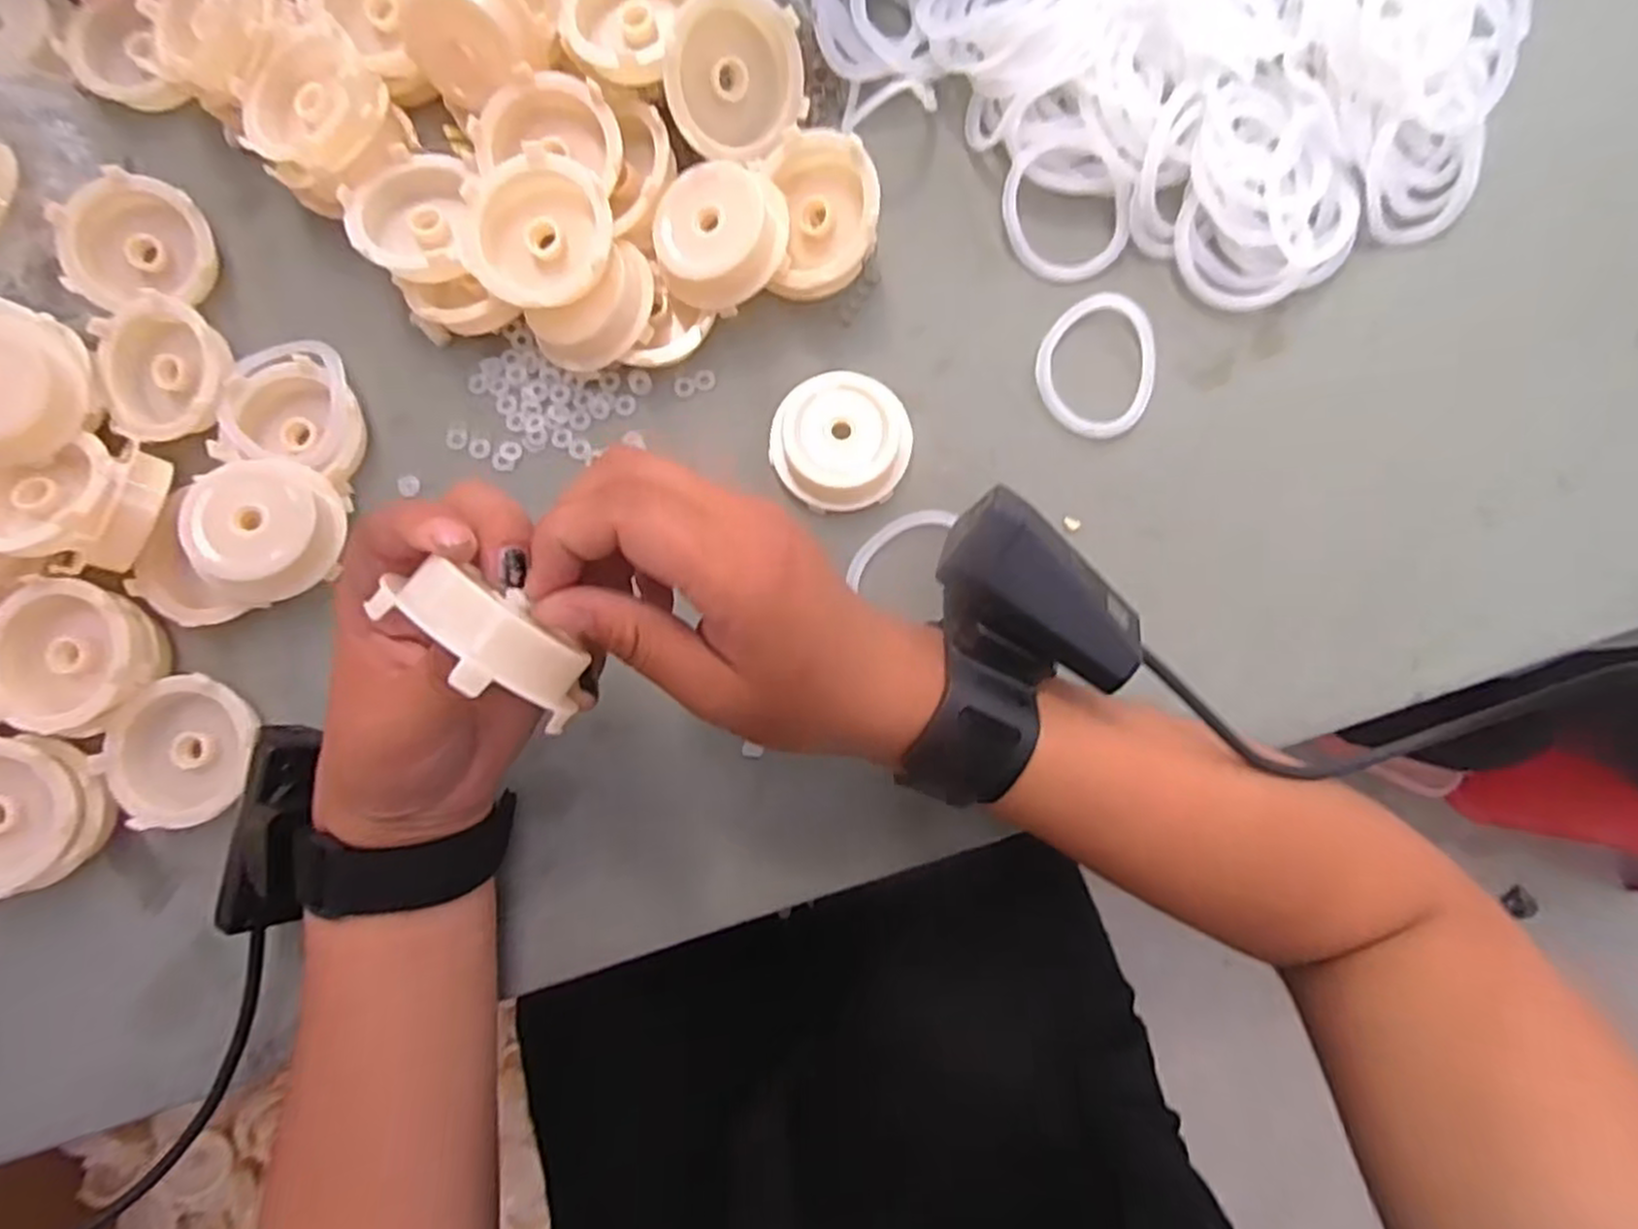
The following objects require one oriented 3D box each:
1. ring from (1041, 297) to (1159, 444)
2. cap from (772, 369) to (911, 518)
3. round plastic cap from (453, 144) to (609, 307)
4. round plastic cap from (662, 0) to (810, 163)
[{"bbox_3d":[0.120,-0.108,0.333,0.050,0.004,0.063,10,85,2],"label":"ring"},{"bbox_3d":[0.010,-0.073,0.324,0.058,0.019,0.054,0,84,1],"label":"cap"},{"bbox_3d":[-0.110,-0.152,0.307,0.057,0.020,0.052,-11,96,3],"label":"round plastic cap"},{"bbox_3d":[-0.034,-0.214,0.305,0.056,0.055,0.016,-25,47,-15],"label":"round plastic cap"}]

